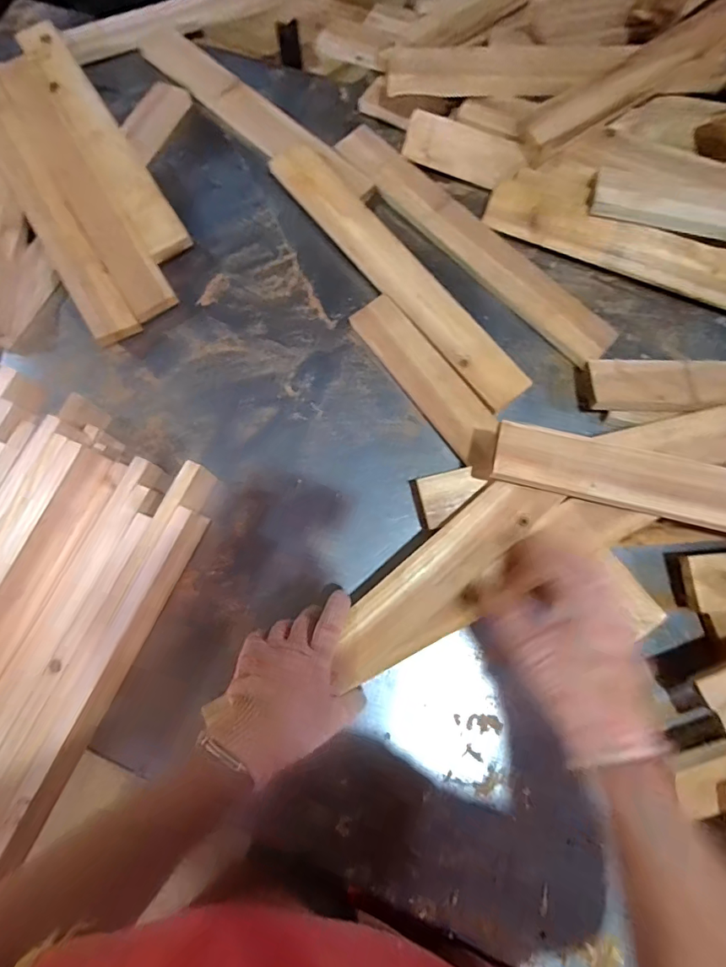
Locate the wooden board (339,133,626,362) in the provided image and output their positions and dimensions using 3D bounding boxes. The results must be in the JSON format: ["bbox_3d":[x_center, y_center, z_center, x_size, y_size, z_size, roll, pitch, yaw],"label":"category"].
[{"bbox_3d":[0.143,-0.339,0.674,0.062,0.027,0.484,-41,78,-9],"label":"wooden board"}]

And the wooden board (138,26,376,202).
[{"bbox_3d":[-0.168,-0.566,0.738,0.072,0.021,0.474,-44,79,-9],"label":"wooden board"}]

